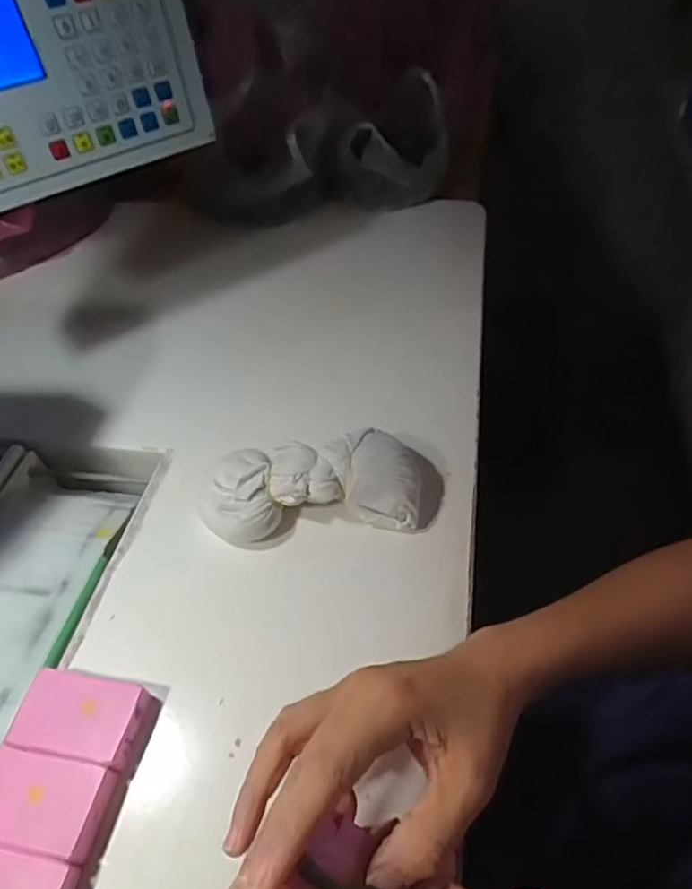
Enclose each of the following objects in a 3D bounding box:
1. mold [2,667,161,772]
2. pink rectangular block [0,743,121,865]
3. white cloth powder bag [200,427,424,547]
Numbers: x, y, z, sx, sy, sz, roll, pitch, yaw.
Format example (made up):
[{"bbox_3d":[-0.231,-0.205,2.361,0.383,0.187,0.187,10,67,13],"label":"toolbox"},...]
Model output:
[{"bbox_3d":[-0.154,0.163,0.353,0.077,0.018,0.044,4,50,11],"label":"mold"},{"bbox_3d":[-0.165,0.195,0.322,0.069,0.017,0.044,4,50,11],"label":"pink rectangular block"},{"bbox_3d":[-0.024,0.030,0.438,0.167,0.054,0.071,-6,49,3],"label":"white cloth powder bag"}]

